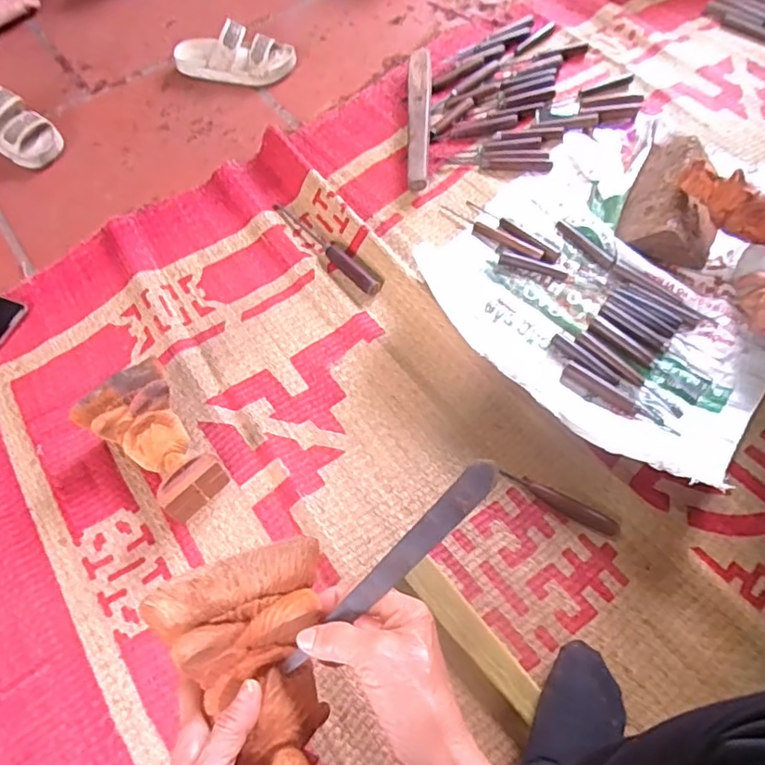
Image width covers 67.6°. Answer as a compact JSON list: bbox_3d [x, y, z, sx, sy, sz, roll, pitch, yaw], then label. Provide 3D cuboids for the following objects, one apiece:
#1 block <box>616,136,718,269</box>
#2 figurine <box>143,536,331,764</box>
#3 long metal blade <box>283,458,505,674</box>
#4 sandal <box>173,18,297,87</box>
[{"bbox_3d":[0.453,-0.283,0.866,0.138,0.064,0.220,22,66,12],"label":"block"},{"bbox_3d":[-0.072,0.200,0.365,0.103,0.071,0.170,-21,66,-9],"label":"figurine"},{"bbox_3d":[0.006,0.125,0.386,0.192,0.008,0.021,-45,70,1],"label":"long metal blade"},{"bbox_3d":[-0.275,-0.603,1.052,0.217,0.069,0.079,0,63,1],"label":"sandal"}]

